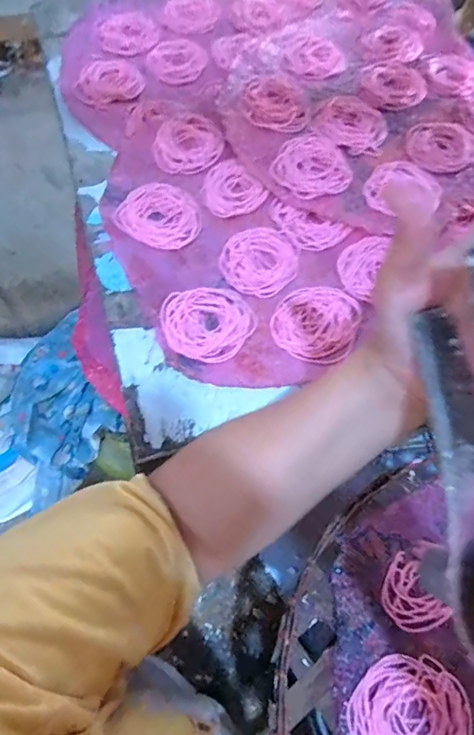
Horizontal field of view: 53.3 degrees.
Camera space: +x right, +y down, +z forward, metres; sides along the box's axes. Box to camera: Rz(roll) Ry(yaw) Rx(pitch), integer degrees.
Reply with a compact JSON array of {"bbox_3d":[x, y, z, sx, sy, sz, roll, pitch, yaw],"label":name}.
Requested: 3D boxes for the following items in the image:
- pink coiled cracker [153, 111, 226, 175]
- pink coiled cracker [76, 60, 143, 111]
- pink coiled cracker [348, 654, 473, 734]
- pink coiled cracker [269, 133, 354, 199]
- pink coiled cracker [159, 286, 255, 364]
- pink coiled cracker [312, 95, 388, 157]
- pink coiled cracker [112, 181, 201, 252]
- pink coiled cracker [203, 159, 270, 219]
[{"bbox_3d":[-0.050,-0.239,0.498,0.068,0.006,0.077,6,65,-1],"label":"pink coiled cracker"},{"bbox_3d":[-0.142,-0.319,0.525,0.076,0.010,0.060,-35,72,-18],"label":"pink coiled cracker"},{"bbox_3d":[0.120,0.244,0.324,0.082,0.004,0.077,1,65,-3],"label":"pink coiled cracker"},{"bbox_3d":[0.079,-0.207,0.488,0.077,0.011,0.076,1,65,-3],"label":"pink coiled cracker"},{"bbox_3d":[-0.027,-0.041,0.410,0.076,0.004,0.073,1,65,-3],"label":"pink coiled cracker"},{"bbox_3d":[0.127,-0.264,0.514,0.082,0.004,0.075,1,65,-3],"label":"pink coiled cracker"},{"bbox_3d":[-0.072,-0.149,0.455,0.078,0.006,0.076,1,65,-3],"label":"pink coiled cracker"},{"bbox_3d":[-0.007,-0.180,0.478,0.064,0.007,0.063,1,65,-3],"label":"pink coiled cracker"}]

